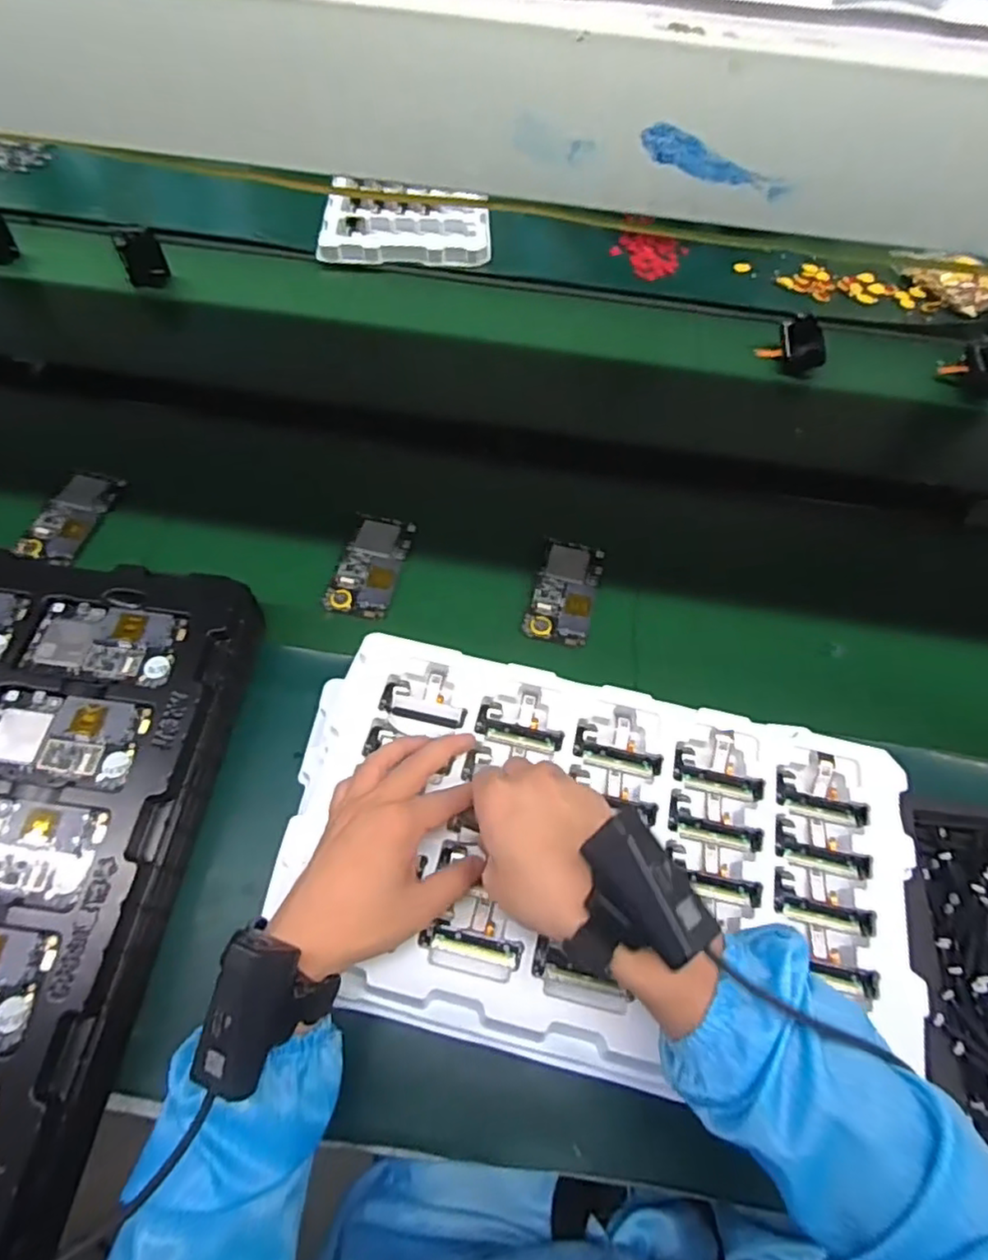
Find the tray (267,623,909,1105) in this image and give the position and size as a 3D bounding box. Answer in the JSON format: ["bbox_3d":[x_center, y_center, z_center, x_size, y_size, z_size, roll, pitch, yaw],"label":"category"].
[{"bbox_3d":[0.072,0.161,0.457,0.445,0.038,0.255,13,58,5],"label":"tray"}]

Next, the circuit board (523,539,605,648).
[{"bbox_3d":[0.074,-0.042,0.649,0.063,0.010,0.119,14,58,5],"label":"circuit board"}]

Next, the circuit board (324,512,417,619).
[{"bbox_3d":[-0.127,-0.069,0.656,0.061,0.011,0.121,13,58,5],"label":"circuit board"}]

